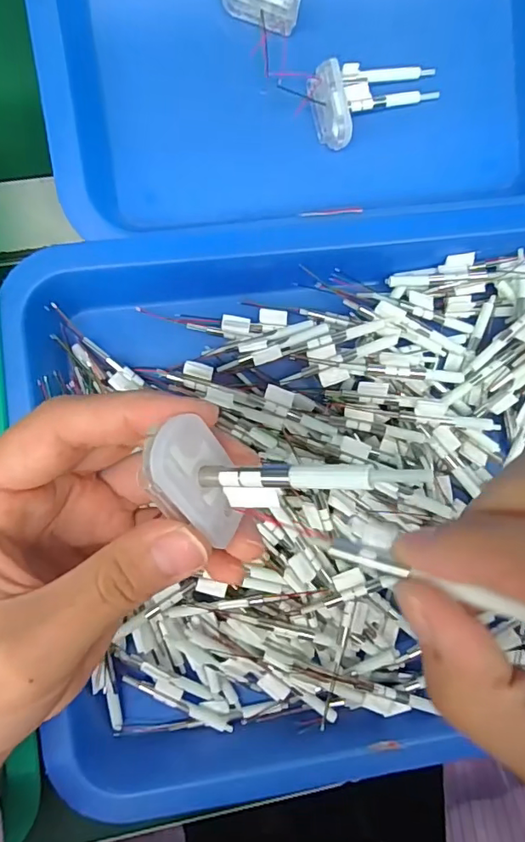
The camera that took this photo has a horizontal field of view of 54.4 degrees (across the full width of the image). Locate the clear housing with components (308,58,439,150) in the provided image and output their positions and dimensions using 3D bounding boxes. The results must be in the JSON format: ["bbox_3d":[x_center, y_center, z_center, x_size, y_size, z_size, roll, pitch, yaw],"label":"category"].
[{"bbox_3d":[0.059,-0.162,0.257,0.065,0.016,0.037,-10,89,-5],"label":"clear housing with components"}]

